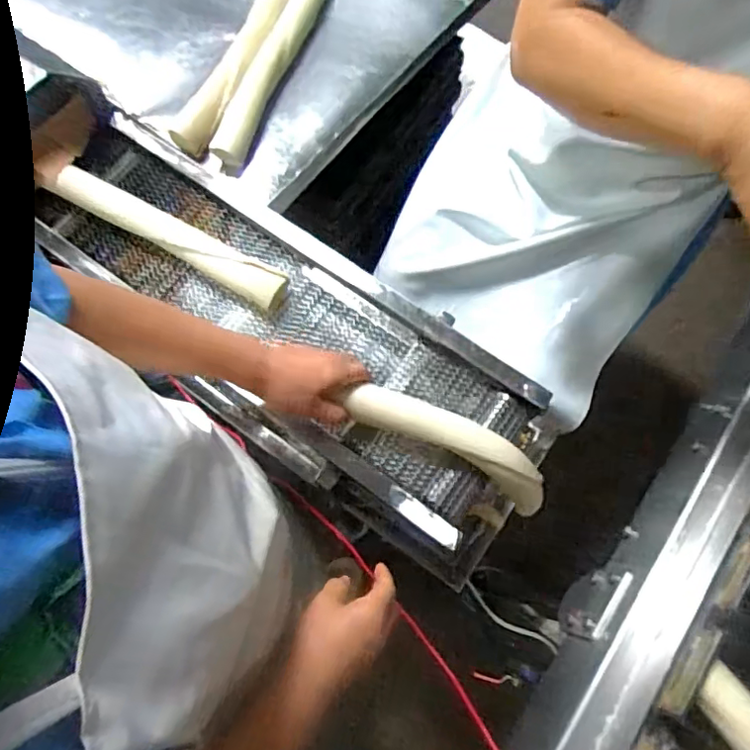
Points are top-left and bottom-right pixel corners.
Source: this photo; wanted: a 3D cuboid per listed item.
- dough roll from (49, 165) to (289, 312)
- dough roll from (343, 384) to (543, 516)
[{"bbox_3d":[-0.261,-0.175,0.736,0.325,0.050,0.045,28,72,7],"label":"dough roll"},{"bbox_3d":[0.088,0.078,0.663,0.257,0.053,0.057,28,72,-5],"label":"dough roll"}]

